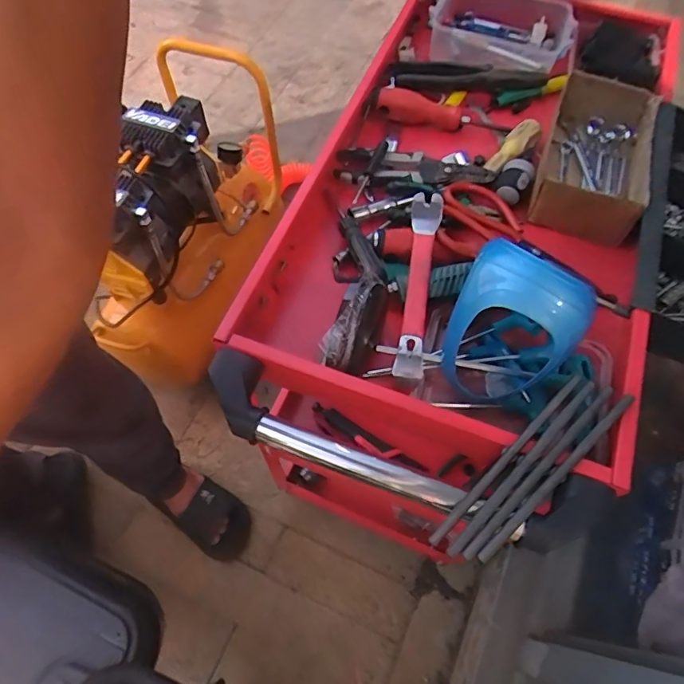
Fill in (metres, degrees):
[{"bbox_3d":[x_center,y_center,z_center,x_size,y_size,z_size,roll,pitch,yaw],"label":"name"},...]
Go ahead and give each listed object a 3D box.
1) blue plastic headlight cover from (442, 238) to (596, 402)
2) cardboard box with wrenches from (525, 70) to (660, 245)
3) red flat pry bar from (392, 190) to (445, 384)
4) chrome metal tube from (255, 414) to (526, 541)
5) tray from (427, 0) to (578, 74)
[{"bbox_3d":[0.150,-0.007,0.450,0.081,0.151,0.105,4,31,-40],"label":"blue plastic headlight cover"},{"bbox_3d":[0.299,-0.217,0.589,0.119,0.064,0.234,20,65,10],"label":"cardboard box with wrenches"},{"bbox_3d":[0.075,-0.058,0.486,0.028,0.040,0.187,7,64,4],"label":"red flat pry bar"},{"bbox_3d":[0.032,0.102,0.384,0.211,0.022,0.017,20,65,9],"label":"chrome metal tube"},{"bbox_3d":[0.217,-0.435,0.694,0.197,0.058,0.123,23,66,11],"label":"tray"}]

